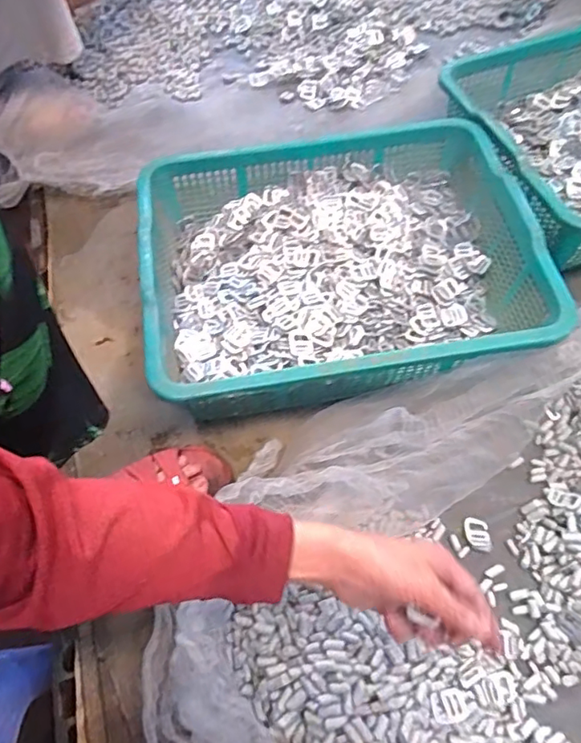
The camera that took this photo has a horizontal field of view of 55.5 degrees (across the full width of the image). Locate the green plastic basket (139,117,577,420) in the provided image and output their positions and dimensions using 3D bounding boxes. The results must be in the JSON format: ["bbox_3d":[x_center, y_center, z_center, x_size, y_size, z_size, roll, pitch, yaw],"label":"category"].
[{"bbox_3d":[0.062,-0.135,0.719,0.471,0.118,0.365,-10,60,-2],"label":"green plastic basket"}]

